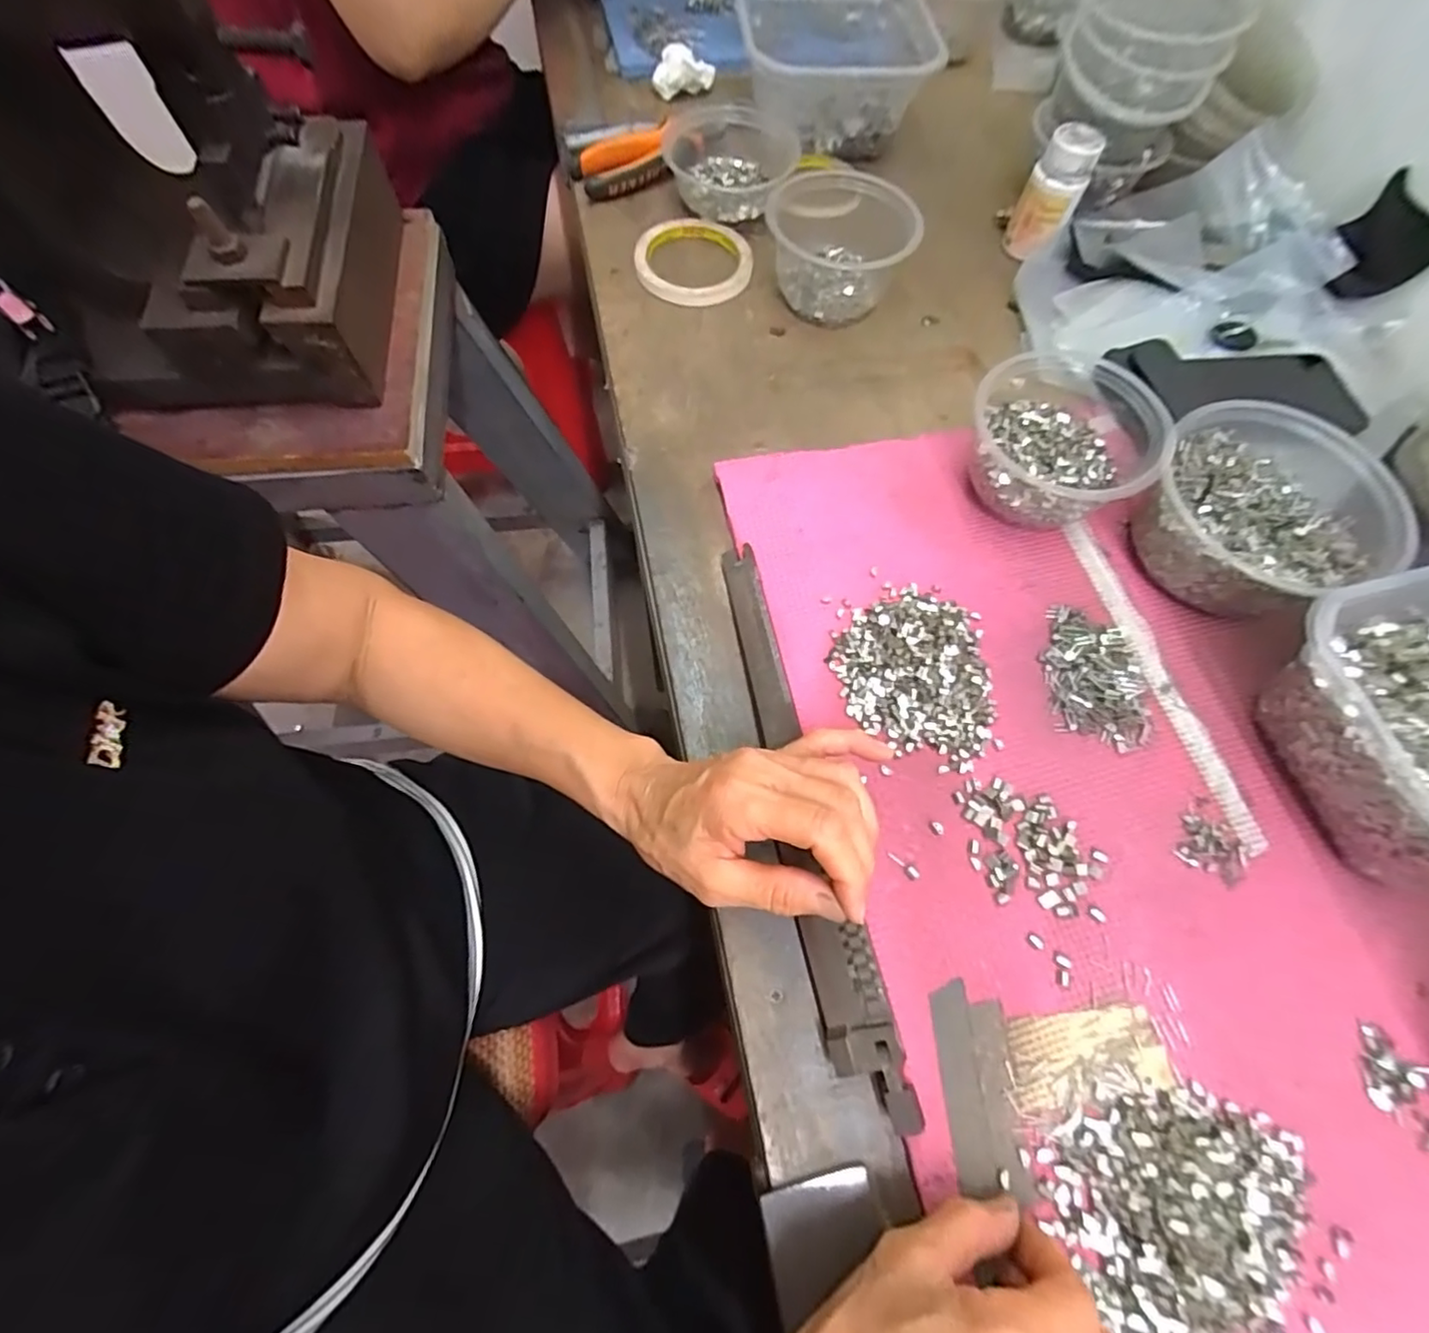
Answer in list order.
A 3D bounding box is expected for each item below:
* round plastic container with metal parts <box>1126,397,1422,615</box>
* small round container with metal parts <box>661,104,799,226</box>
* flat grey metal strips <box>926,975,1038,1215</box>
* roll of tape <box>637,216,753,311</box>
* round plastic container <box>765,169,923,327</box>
[{"bbox_3d":[0.335,-0.096,0.375,0.130,0.071,0.127,1,67,-2],"label":"round plastic container with metal parts"},{"bbox_3d":[0.016,-0.445,0.541,0.114,0.044,0.109,1,67,-2],"label":"small round container with metal parts"},{"bbox_3d":[0.124,0.196,0.286,0.035,0.004,0.082,-4,66,-1],"label":"flat grey metal strips"},{"bbox_3d":[-0.018,-0.343,0.514,0.098,0.014,0.098,0,67,1],"label":"roll of tape"},{"bbox_3d":[0.099,-0.343,0.494,0.111,0.060,0.129,2,67,-1],"label":"round plastic container"}]

